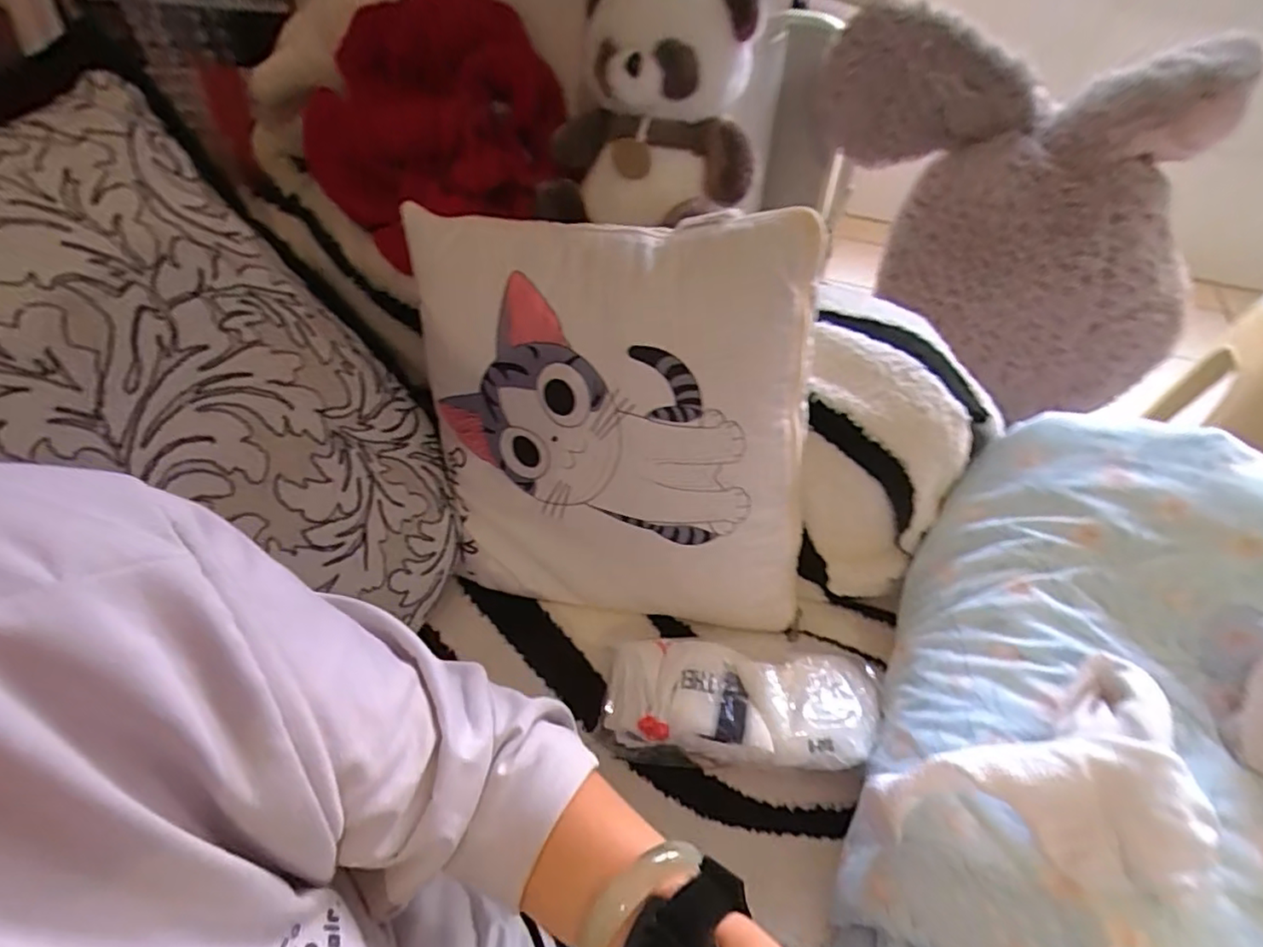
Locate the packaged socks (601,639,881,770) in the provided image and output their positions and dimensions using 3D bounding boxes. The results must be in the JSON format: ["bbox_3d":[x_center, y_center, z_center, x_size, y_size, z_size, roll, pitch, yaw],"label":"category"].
[{"bbox_3d":[0.084,0.182,0.482,0.206,0.065,0.089,5,46,4],"label":"packaged socks"}]

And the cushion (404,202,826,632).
[{"bbox_3d":[-0.036,-0.034,0.523,0.348,0.337,0.097,8,30,18],"label":"cushion"}]

